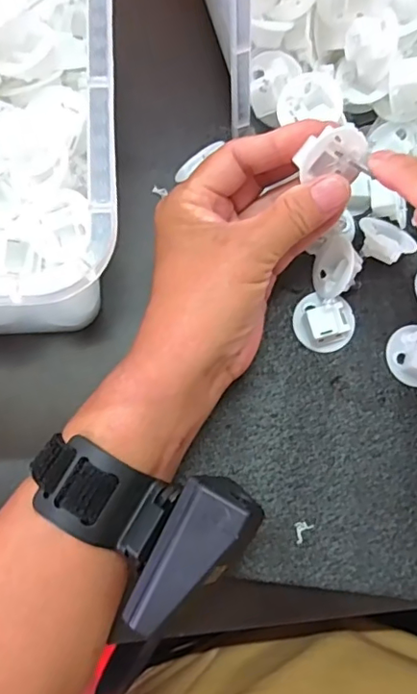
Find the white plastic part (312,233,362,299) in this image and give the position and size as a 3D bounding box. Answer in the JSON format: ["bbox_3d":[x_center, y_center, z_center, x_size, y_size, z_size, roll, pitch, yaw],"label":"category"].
[{"bbox_3d":[0.070,-0.044,0.294,0.023,0.026,0.036,10,79,2],"label":"white plastic part"}]

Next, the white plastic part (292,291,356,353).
[{"bbox_3d":[0.063,-0.013,0.295,0.033,0.015,0.030,0,79,0],"label":"white plastic part"}]

